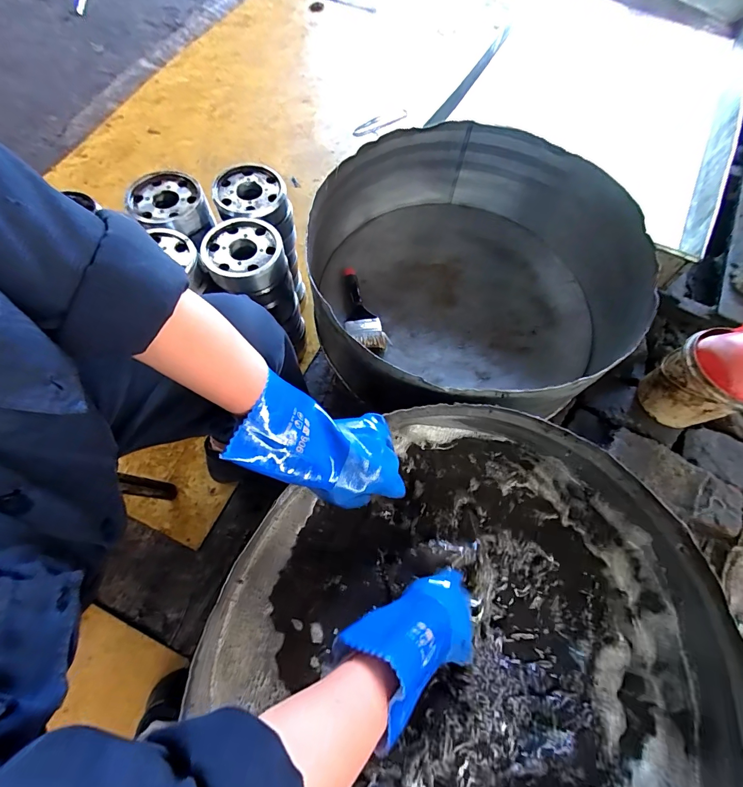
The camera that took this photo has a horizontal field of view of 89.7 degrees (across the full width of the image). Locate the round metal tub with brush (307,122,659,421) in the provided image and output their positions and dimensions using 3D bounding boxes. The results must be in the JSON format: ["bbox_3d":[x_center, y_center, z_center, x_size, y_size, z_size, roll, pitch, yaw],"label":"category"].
[{"bbox_3d":[0.173,-0.215,0.696,0.553,0.210,0.559,0,68,0],"label":"round metal tub with brush"}]

